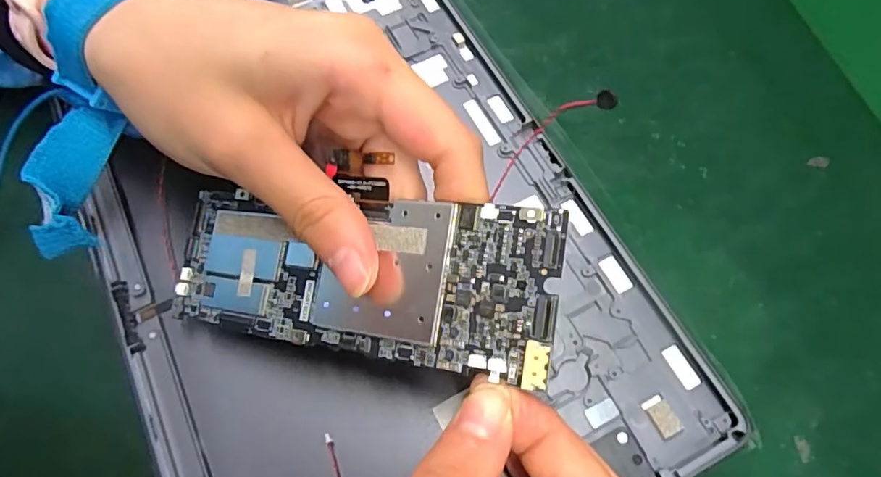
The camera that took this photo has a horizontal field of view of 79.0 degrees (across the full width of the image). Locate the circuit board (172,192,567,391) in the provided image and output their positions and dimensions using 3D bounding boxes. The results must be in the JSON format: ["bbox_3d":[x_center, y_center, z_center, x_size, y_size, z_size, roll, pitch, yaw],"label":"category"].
[{"bbox_3d":[-0.028,0.010,0.154,0.121,0.004,0.043,5,81,23],"label":"circuit board"}]

